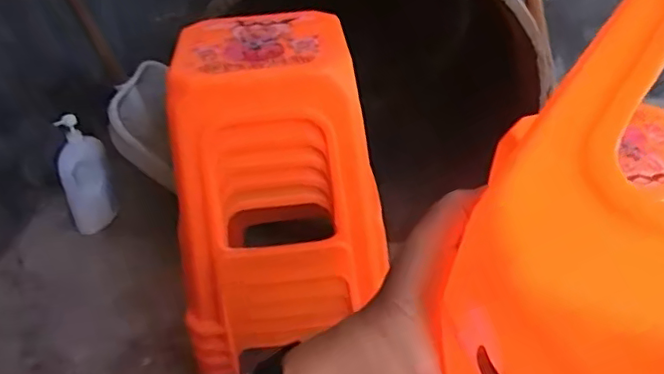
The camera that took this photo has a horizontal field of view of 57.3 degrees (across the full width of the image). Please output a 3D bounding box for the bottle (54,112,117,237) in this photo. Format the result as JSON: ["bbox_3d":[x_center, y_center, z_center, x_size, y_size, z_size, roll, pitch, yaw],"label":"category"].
[{"bbox_3d":[-0.568,-0.023,1.401,0.107,0.265,0.092,-21,37,-20],"label":"bottle"}]

